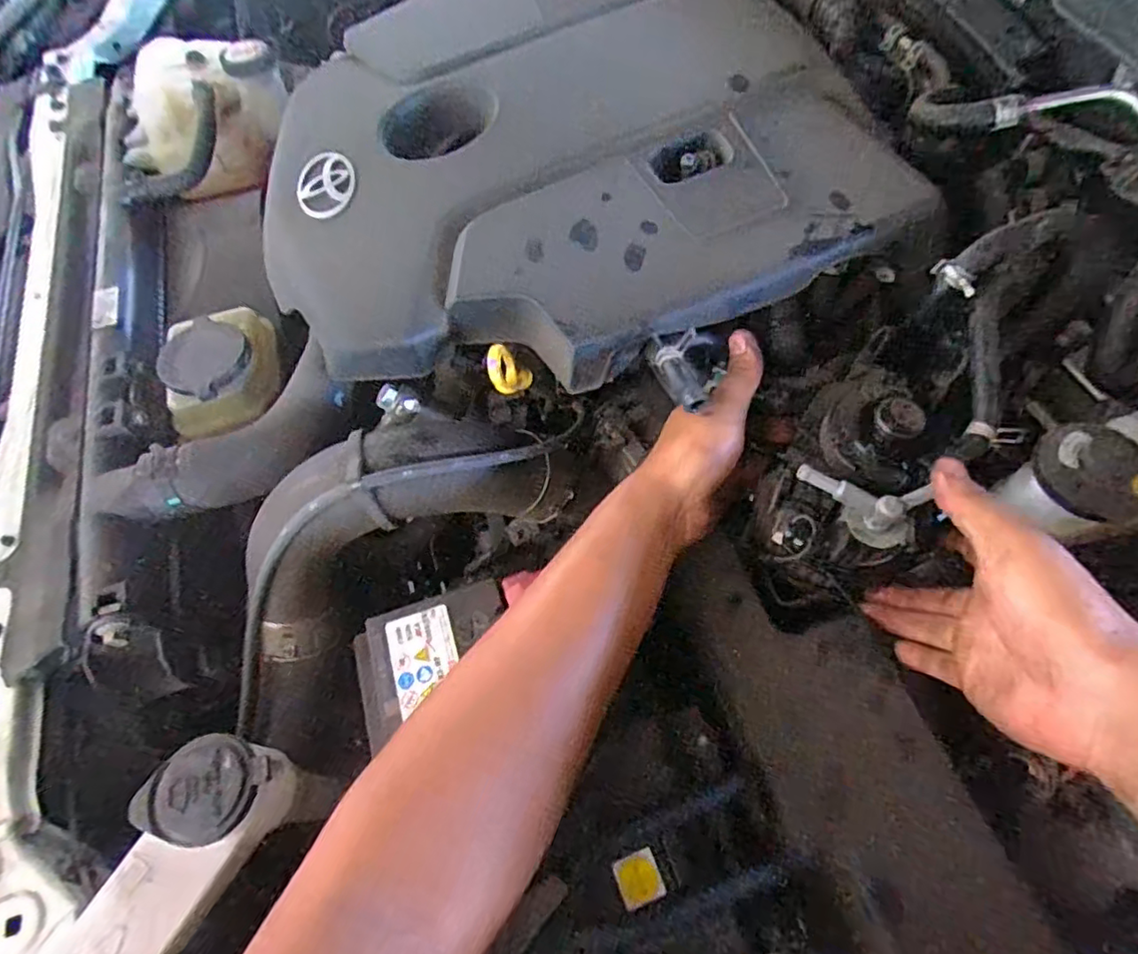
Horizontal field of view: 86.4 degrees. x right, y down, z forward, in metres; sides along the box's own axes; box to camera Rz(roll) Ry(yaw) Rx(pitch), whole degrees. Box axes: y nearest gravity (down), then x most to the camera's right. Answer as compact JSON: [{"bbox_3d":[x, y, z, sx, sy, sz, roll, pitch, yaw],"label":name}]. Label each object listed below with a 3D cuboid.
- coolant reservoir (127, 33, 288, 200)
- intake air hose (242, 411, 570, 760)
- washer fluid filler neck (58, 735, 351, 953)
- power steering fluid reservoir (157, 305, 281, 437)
[{"bbox_3d":[-0.362,-0.356,0.598,0.115,0.081,0.163,19,64,12],"label":"coolant reservoir"},{"bbox_3d":[-0.153,0.063,0.424,0.312,0.134,0.100,-44,66,8],"label":"intake air hose"},{"bbox_3d":[-0.205,0.204,0.319,0.065,0.056,0.138,35,69,19],"label":"washer fluid filler neck"},{"bbox_3d":[-0.273,-0.090,0.478,0.063,0.061,0.104,-9,62,-2],"label":"power steering fluid reservoir"}]

